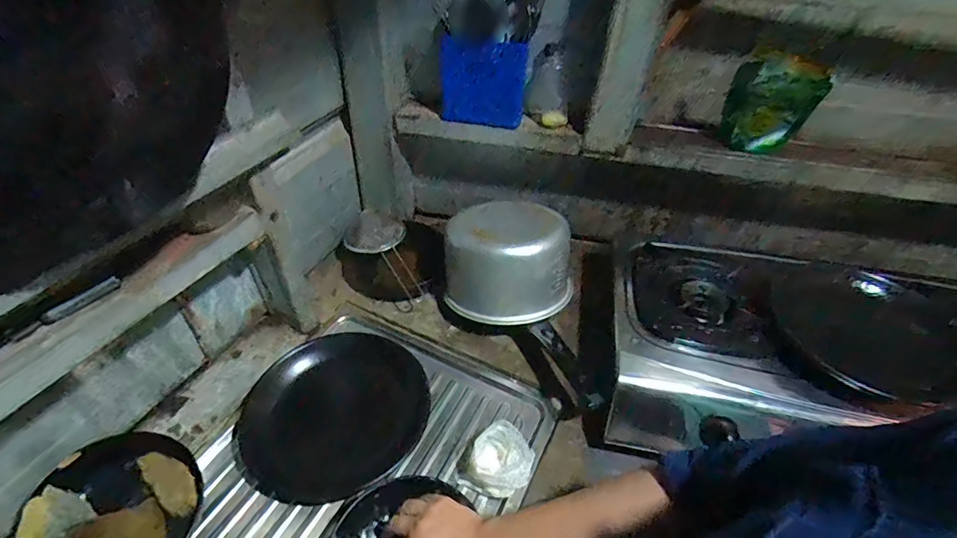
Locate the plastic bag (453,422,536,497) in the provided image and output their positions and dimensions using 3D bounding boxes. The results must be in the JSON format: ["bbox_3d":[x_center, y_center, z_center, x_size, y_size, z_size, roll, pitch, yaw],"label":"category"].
[{"bbox_3d":[0.023,0.255,0.625,0.096,0.055,0.081,15,46,12],"label":"plastic bag"}]

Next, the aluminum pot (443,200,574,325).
[{"bbox_3d":[0.055,-0.023,0.788,0.201,0.116,0.212,2,44,-2],"label":"aluminum pot"}]

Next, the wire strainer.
[{"bbox_3d":[-0.162,-0.024,0.852,0.106,0.047,0.209,-28,71,-28],"label":"wire strainer"}]

